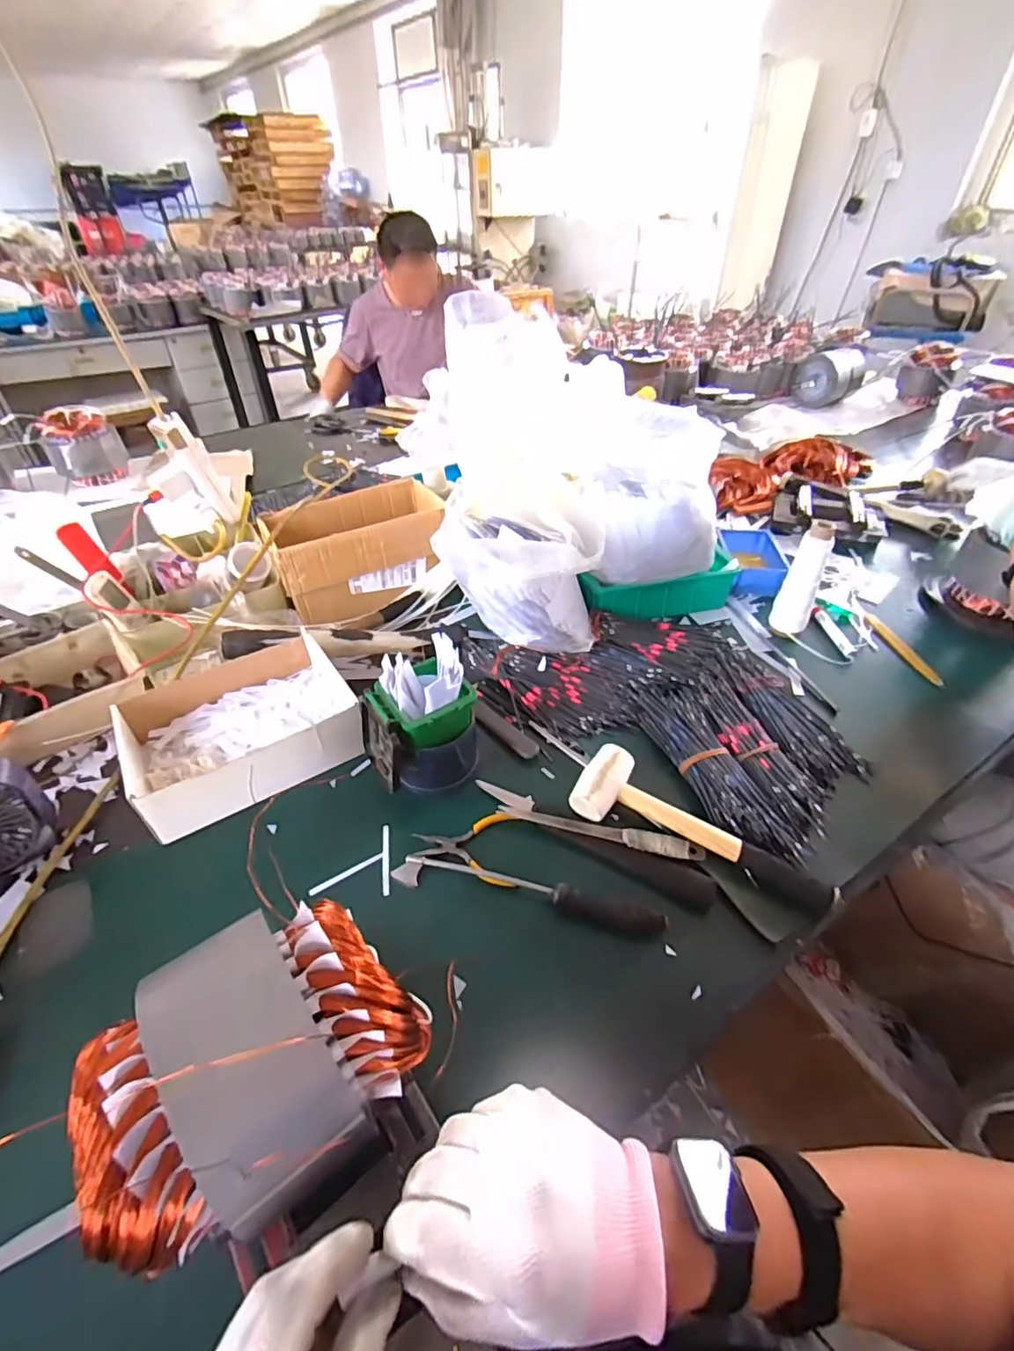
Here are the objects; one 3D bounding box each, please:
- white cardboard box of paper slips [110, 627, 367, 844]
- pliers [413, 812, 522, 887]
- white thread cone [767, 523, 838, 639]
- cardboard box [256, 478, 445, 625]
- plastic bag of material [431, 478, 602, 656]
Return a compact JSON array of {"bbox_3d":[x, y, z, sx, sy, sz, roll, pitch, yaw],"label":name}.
[{"bbox_3d":[-0.311,0.061,0.665,0.240,0.076,0.206,-21,45,-22],"label":"white cardboard box of paper slips"},{"bbox_3d":[-0.044,0.175,0.579,0.109,0.014,0.075,6,42,7],"label":"pliers"},{"bbox_3d":[0.420,-0.130,0.795,0.051,0.172,0.047,23,46,24],"label":"white thread cone"},{"bbox_3d":[-0.230,-0.199,0.907,0.278,0.140,0.160,-19,45,-20],"label":"cardboard box"},{"bbox_3d":[0.015,-0.153,0.784,0.218,0.190,0.193,2,41,2],"label":"plastic bag of material"}]

